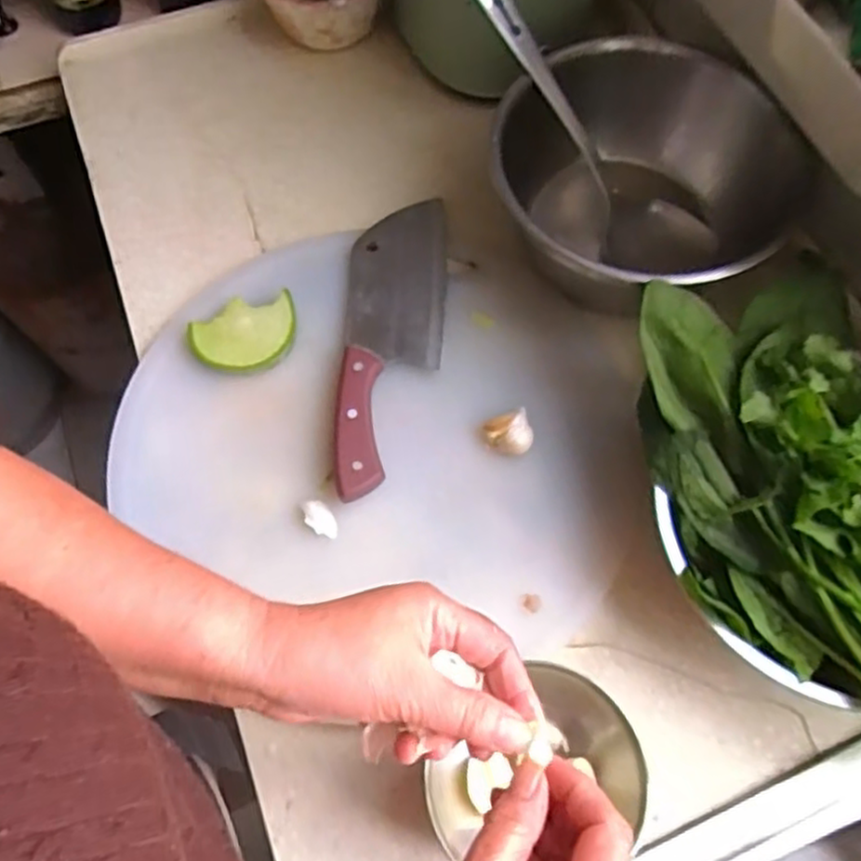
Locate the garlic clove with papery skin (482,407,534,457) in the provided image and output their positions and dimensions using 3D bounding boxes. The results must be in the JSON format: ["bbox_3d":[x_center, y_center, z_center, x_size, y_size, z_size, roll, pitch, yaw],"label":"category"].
[{"bbox_3d":[0.058,0.004,0.526,0.034,0.023,0.031,-21,68,-9],"label":"garlic clove with papery skin"}]

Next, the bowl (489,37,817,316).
[{"bbox_3d":[0.151,-0.186,0.545,0.177,0.116,0.218,-34,70,-13],"label":"bowl"}]

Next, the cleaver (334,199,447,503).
[{"bbox_3d":[-0.029,-0.075,0.549,0.076,0.022,0.263,2,66,1],"label":"cleaver"}]

